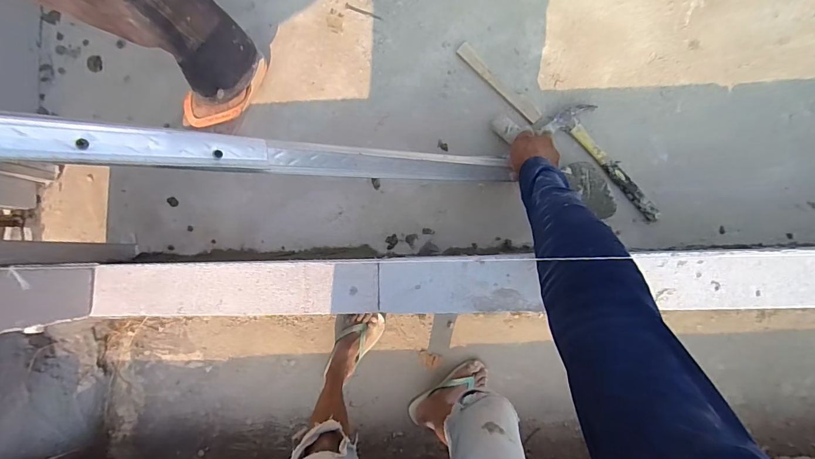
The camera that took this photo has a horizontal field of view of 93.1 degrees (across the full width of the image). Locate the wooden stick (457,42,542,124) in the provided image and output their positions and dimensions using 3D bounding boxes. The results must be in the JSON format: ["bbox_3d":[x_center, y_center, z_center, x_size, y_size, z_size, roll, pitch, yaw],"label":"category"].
[{"bbox_3d":[0.171,-0.276,0.729,0.027,0.008,0.201,-44,85,3],"label":"wooden stick"}]

